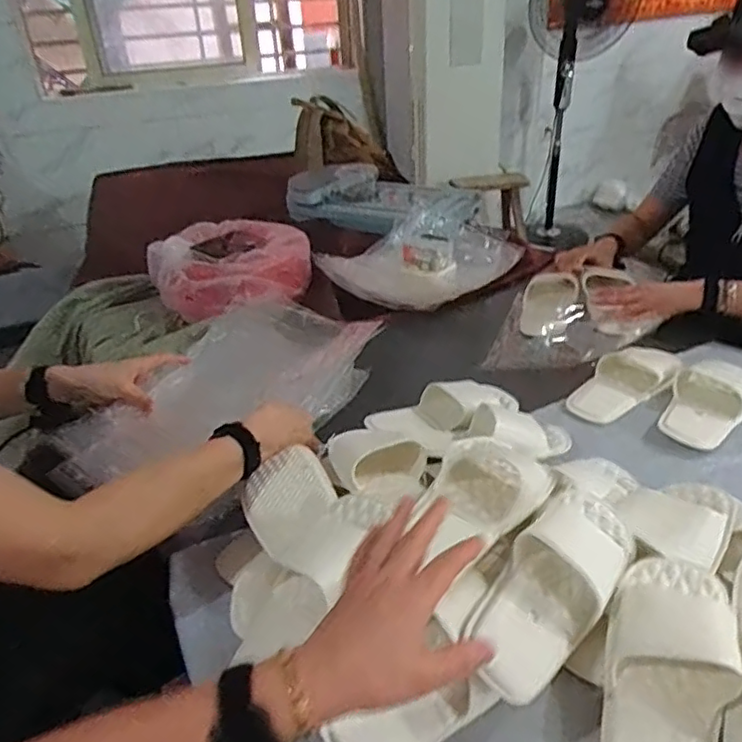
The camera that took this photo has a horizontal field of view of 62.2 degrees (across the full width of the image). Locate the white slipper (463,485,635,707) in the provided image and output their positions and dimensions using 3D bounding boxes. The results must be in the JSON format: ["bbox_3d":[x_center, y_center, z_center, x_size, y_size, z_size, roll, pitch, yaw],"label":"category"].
[{"bbox_3d":[0.172,0.211,0.583,0.087,0.068,0.231,21,39,35],"label":"white slipper"}]

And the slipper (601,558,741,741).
[{"bbox_3d":[0.247,0.257,0.508,0.100,0.059,0.238,12,54,22],"label":"slipper"}]

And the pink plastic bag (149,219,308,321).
[{"bbox_3d":[-0.275,-0.221,1.243,0.295,0.117,0.292,-28,39,-34],"label":"pink plastic bag"}]

